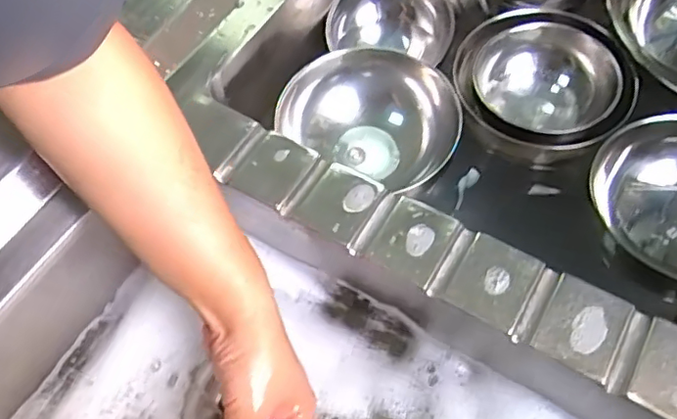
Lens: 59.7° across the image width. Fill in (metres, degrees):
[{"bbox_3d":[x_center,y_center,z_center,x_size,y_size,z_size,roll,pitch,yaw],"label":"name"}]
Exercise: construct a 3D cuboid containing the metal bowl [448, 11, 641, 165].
[{"bbox_3d":[0.177,-0.106,0.519,0.142,0.061,0.132,-2,60,3],"label":"metal bowl"}]

